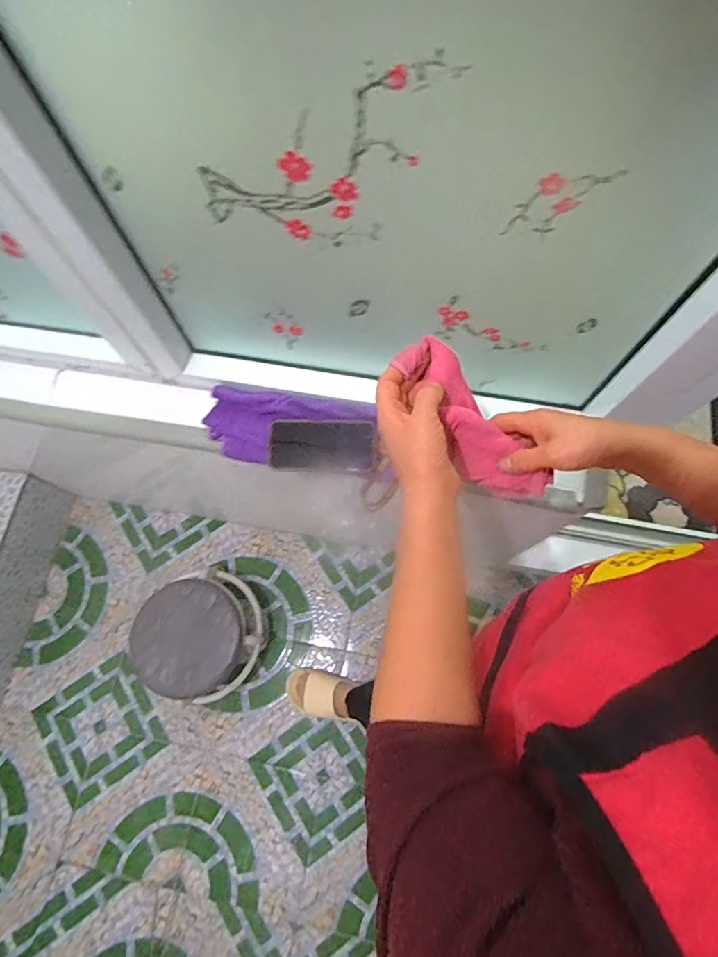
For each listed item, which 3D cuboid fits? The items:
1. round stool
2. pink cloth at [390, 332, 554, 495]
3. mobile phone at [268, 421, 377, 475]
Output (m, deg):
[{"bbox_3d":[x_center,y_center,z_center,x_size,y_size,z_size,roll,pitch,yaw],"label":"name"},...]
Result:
[{"bbox_3d":[-0.378,0.383,1.183,0.265,0.235,0.256,-32,71,-12],"label":"round stool"},{"bbox_3d":[0.112,-0.050,0.477,0.054,0.048,0.198,-47,110,-16],"label":"pink cloth"},{"bbox_3d":[-0.056,-0.050,0.741,0.157,0.005,0.077,4,97,0],"label":"mobile phone"}]

